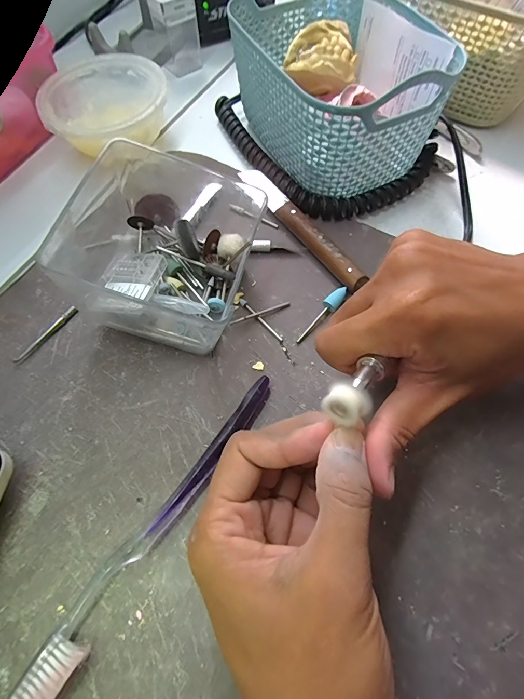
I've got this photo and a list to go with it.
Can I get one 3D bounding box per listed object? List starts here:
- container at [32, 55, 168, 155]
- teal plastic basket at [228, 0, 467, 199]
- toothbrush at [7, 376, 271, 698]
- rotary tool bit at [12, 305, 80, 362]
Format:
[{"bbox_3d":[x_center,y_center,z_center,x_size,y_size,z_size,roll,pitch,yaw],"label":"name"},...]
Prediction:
[{"bbox_3d":[-0.131,-0.199,0.307,0.098,0.037,0.101,0,65,0],"label":"container"},{"bbox_3d":[0.054,-0.204,0.287,0.111,0.081,0.168,-24,67,-11],"label":"teal plastic basket"},{"bbox_3d":[-0.053,0.088,0.186,0.021,0.012,0.187,33,69,14],"label":"toothbrush"},{"bbox_3d":[-0.142,-0.011,0.239,0.007,0.004,0.049,32,69,14],"label":"rotary tool bit"}]

